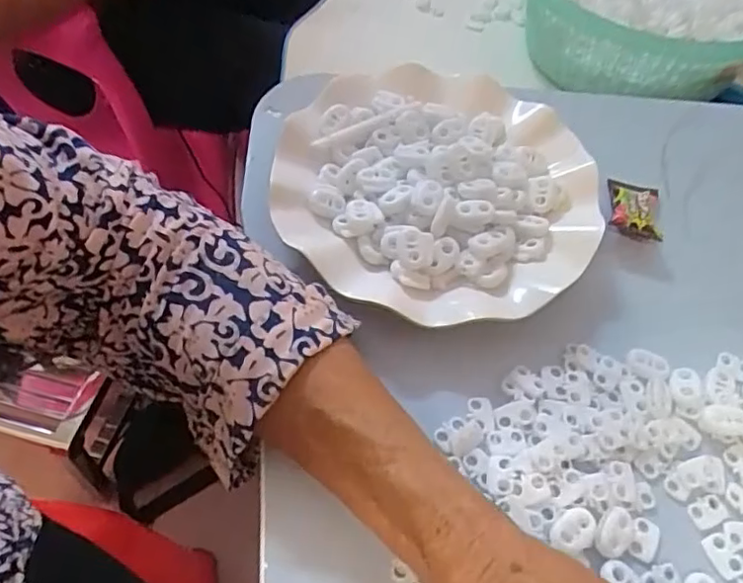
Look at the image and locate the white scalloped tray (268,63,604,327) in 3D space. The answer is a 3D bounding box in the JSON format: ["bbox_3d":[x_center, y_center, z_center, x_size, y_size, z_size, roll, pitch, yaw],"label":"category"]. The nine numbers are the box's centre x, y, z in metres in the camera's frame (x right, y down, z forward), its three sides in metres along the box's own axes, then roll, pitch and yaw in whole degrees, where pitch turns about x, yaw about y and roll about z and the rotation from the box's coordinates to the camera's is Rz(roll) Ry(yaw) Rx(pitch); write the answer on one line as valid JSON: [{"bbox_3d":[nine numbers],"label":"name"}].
[{"bbox_3d":[0.036,-0.059,0.357,0.184,0.042,0.185,3,55,-4],"label":"white scalloped tray"}]

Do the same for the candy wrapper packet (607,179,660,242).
[{"bbox_3d":[0.158,-0.051,0.365,0.030,0.014,0.047,15,55,5],"label":"candy wrapper packet"}]

